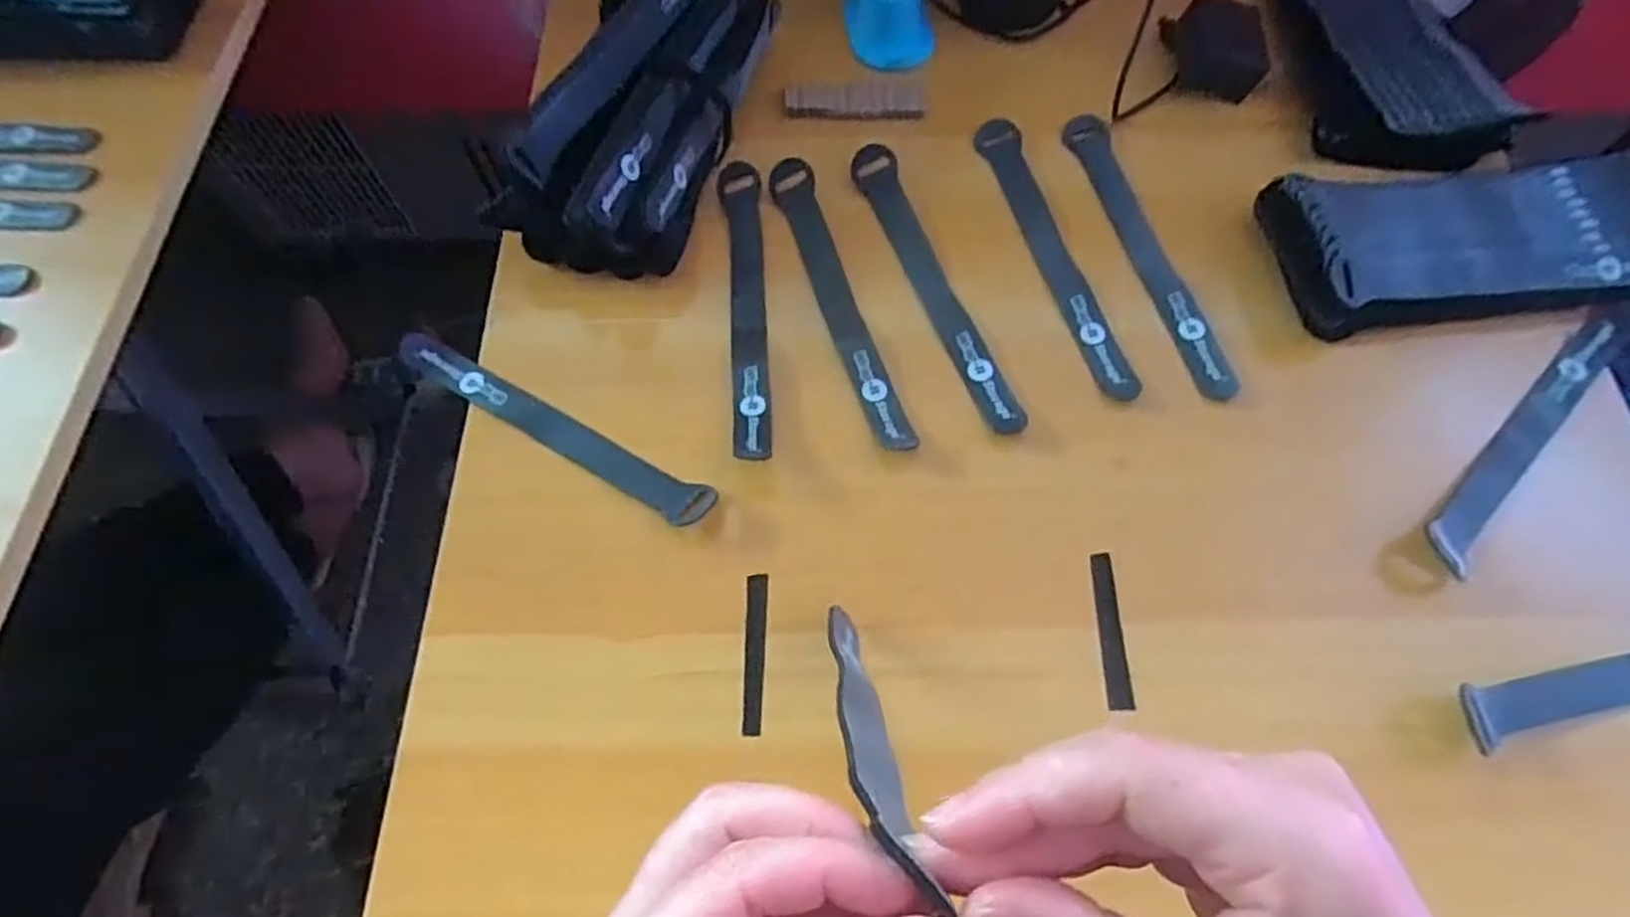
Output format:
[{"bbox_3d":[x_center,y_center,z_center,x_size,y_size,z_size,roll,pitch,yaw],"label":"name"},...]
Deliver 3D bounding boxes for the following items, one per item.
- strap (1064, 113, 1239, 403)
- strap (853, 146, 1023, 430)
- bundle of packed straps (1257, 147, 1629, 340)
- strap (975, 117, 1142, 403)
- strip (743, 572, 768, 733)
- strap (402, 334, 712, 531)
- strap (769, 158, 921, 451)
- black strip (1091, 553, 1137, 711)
[{"bbox_3d":[0.188,-0.124,0.456,0.024,0.004,0.208,-10,63,-3],"label":"strap"},{"bbox_3d":[0.065,-0.100,0.447,0.025,0.007,0.203,-21,64,2],"label":"strap"},{"bbox_3d":[0.368,-0.126,0.429,0.224,0.035,0.089,-9,63,-3],"label":"bundle of packed straps"},{"bbox_3d":[0.134,-0.124,0.459,0.027,0.005,0.211,-11,62,-3],"label":"strap"},{"bbox_3d":[-0.027,0.088,0.366,0.010,0.004,0.073,-2,63,1],"label":"strip"},{"bbox_3d":[-0.134,-0.016,0.405,0.189,0.011,0.023,27,67,15],"label":"strap"},{"bbox_3d":[0.013,-0.090,0.444,0.024,0.011,0.201,-16,63,-6],"label":"strap"},{"bbox_3d":[0.132,0.076,0.357,0.010,0.004,0.069,-1,63,2],"label":"black strip"}]

